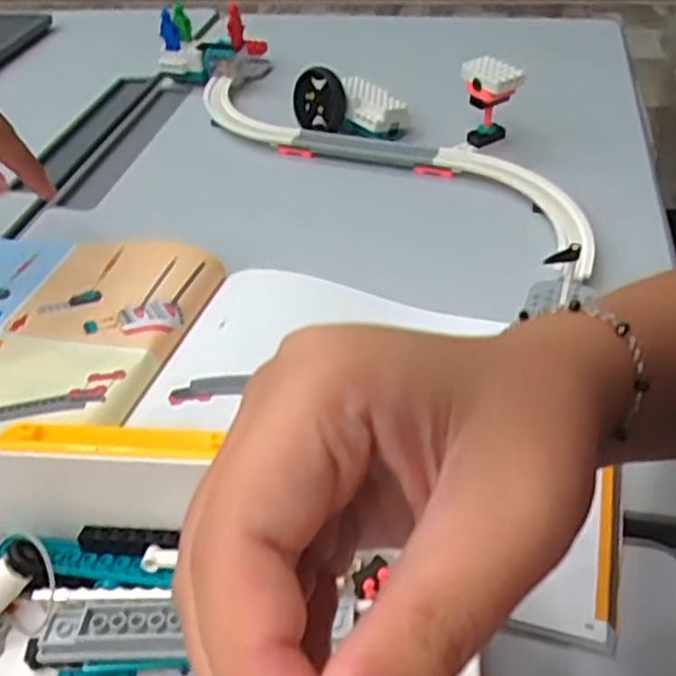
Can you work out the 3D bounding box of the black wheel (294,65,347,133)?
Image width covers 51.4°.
[{"bbox_3d":[-0.019,-0.217,0.638,0.055,0.056,0.015,26,42,25],"label":"black wheel"}]

